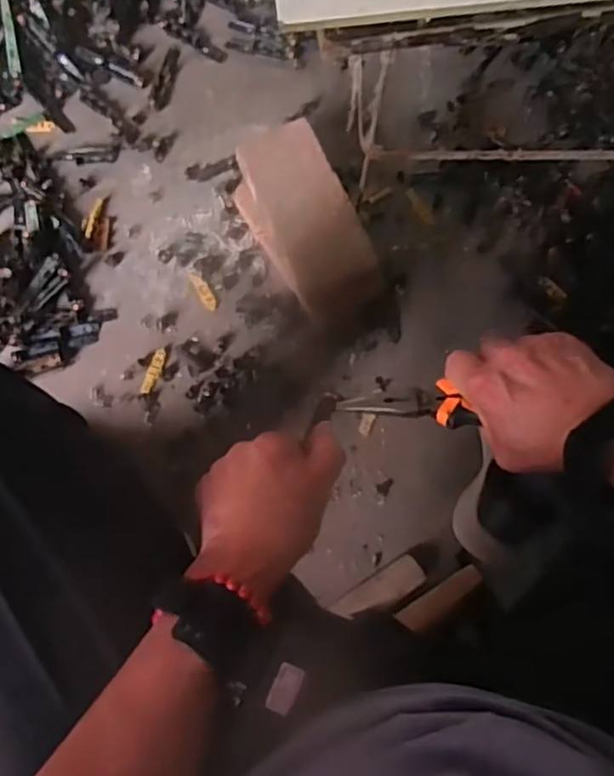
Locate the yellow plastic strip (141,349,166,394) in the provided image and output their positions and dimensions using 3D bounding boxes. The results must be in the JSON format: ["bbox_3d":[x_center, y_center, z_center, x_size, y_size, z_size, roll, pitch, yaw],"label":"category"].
[{"bbox_3d":[-0.203,-0.021,0.870,0.016,0.008,0.064,19,78,4],"label":"yellow plastic strip"}]

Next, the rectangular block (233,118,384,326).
[{"bbox_3d":[-0.002,-0.205,0.866,0.116,0.108,0.253,-27,83,-6],"label":"rectangular block"}]

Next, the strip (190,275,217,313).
[{"bbox_3d":[-0.141,-0.132,0.897,0.018,0.004,0.060,-31,79,-7],"label":"strip"}]

